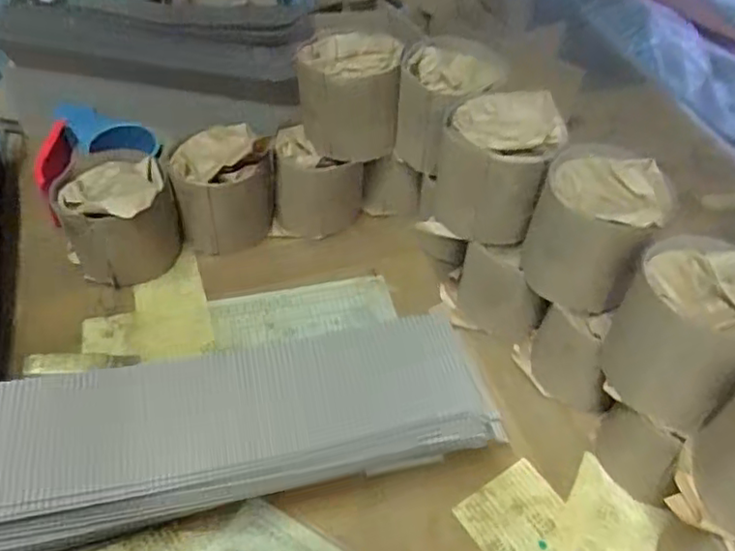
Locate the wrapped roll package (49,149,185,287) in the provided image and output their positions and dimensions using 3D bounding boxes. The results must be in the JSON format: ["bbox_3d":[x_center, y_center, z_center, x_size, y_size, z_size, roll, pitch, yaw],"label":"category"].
[{"bbox_3d":[-0.250,-0.059,0.630,0.107,0.106,0.110,-18,53,-17],"label":"wrapped roll package"}]

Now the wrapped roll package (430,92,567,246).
[{"bbox_3d":[0.111,-0.095,0.553,0.091,0.122,0.088,9,50,5],"label":"wrapped roll package"}]

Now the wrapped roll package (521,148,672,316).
[{"bbox_3d":[0.182,-0.041,0.511,0.090,0.101,0.090,25,53,18],"label":"wrapped roll package"}]

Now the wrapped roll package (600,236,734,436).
[{"bbox_3d":[0.224,0.037,0.443,0.091,0.096,0.104,34,56,24],"label":"wrapped roll package"}]

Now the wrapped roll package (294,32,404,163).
[{"bbox_3d":[-0.021,-0.182,0.621,0.096,0.099,0.086,-1,49,-4],"label":"wrapped roll package"}]

